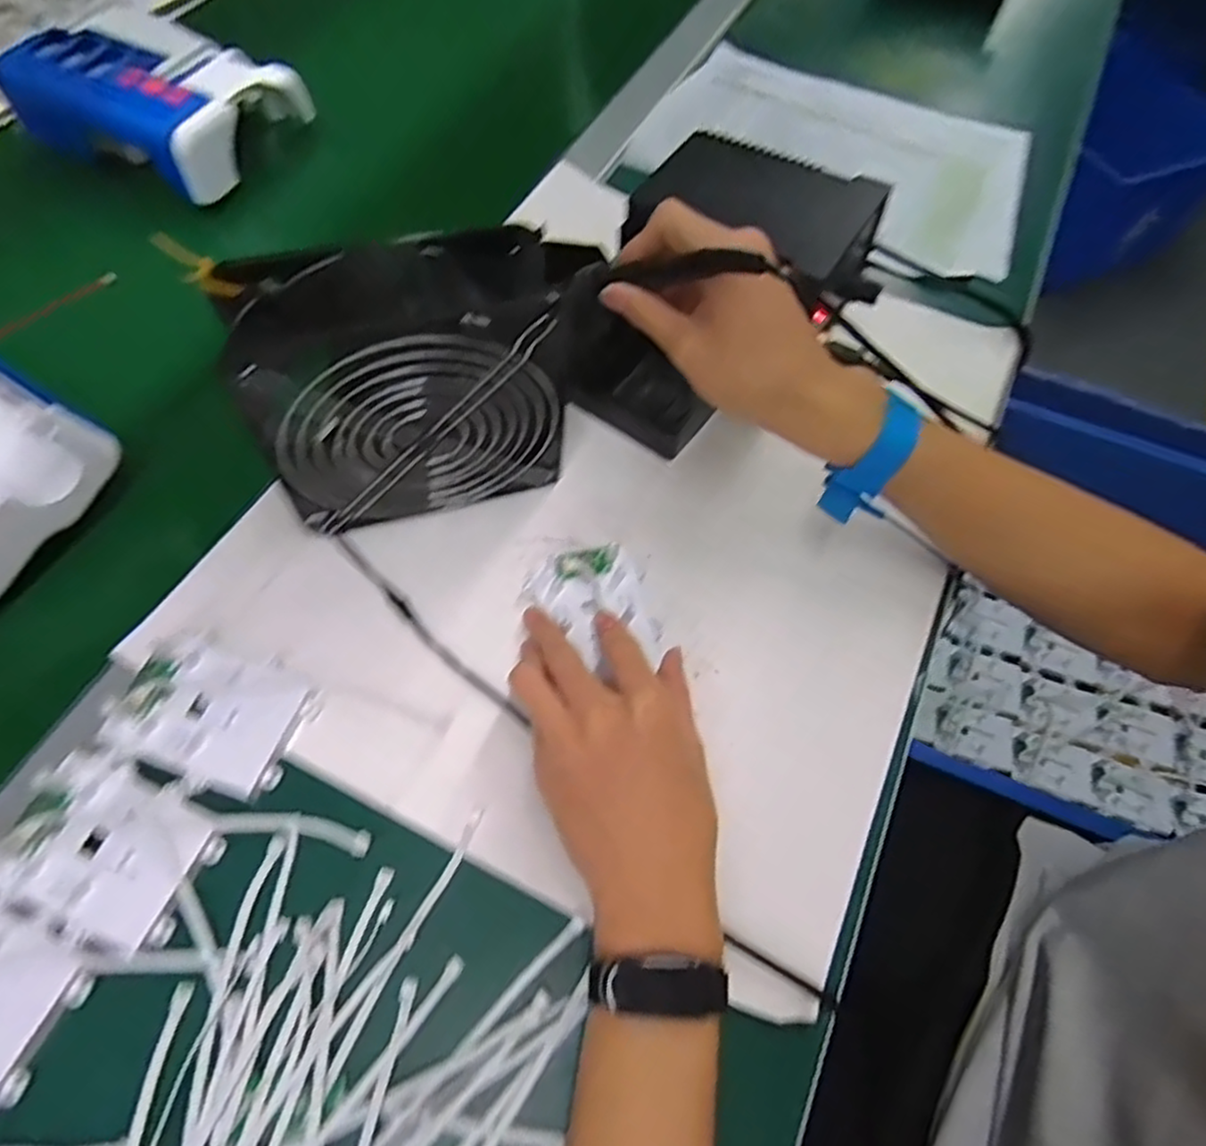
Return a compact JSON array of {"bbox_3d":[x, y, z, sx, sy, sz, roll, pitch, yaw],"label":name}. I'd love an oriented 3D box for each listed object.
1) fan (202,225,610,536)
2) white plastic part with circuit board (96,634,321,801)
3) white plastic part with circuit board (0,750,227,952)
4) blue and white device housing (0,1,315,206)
[{"bbox_3d":[-0.092,-0.091,0.365,0.157,0.143,0.057,-14,65,-12],"label":"fan"},{"bbox_3d":[-0.194,0.070,0.356,0.082,0.014,0.065,21,63,6],"label":"white plastic part with circuit board"},{"bbox_3d":[-0.224,0.124,0.320,0.083,0.022,0.066,23,63,7],"label":"white plastic part with circuit board"},{"bbox_3d":[-0.330,-0.355,0.532,0.163,0.050,0.122,21,63,6],"label":"blue and white device housing"}]

